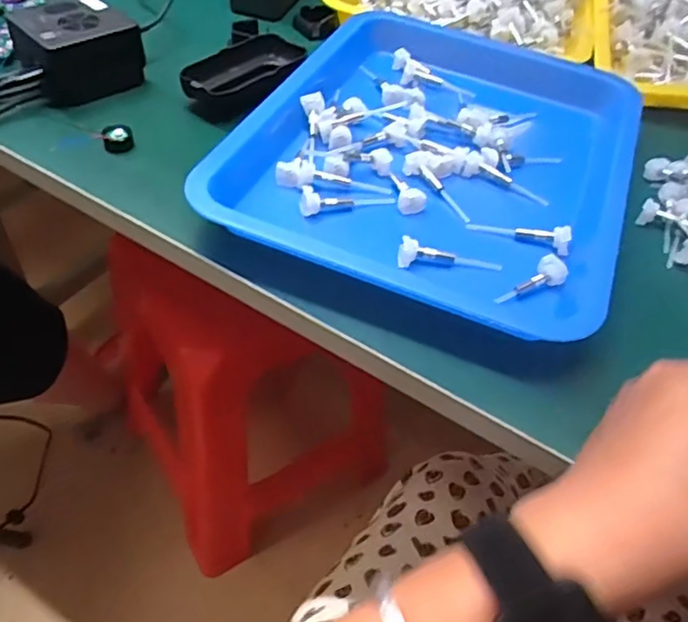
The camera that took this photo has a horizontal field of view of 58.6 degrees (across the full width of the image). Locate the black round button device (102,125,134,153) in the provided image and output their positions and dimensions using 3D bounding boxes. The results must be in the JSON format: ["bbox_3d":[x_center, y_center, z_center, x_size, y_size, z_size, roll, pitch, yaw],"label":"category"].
[{"bbox_3d":[-0.168,-0.130,0.456,0.021,0.014,0.020,-13,52,-16],"label":"black round button device"}]

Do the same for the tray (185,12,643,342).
[{"bbox_3d":[0.072,-0.122,0.463,0.271,0.043,0.333,18,50,9],"label":"tray"}]

